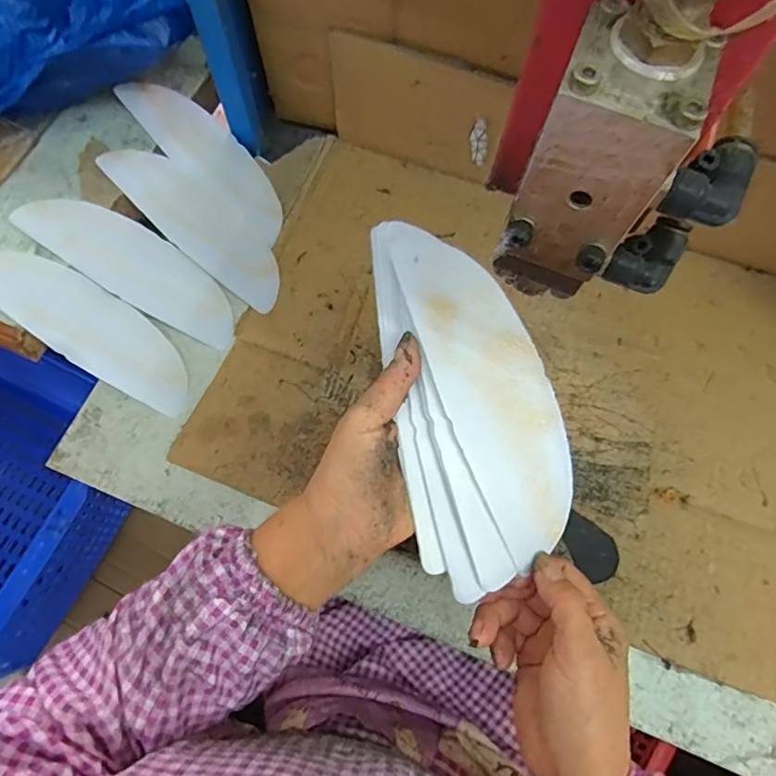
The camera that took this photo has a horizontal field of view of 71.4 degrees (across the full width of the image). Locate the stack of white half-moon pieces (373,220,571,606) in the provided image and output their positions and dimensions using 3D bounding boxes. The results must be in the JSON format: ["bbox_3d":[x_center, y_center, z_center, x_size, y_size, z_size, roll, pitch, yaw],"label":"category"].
[{"bbox_3d":[0.050,0.007,0.323,0.097,0.020,0.217,-14,91,-5],"label":"stack of white half-moon pieces"}]

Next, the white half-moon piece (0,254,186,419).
[{"bbox_3d":[-0.267,-0.055,0.486,0.203,0.011,0.069,35,67,-19],"label":"white half-moon piece"}]

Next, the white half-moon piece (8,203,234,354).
[{"bbox_3d":[-0.234,-0.114,0.507,0.204,0.009,0.065,35,80,-16],"label":"white half-moon piece"}]

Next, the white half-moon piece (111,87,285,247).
[{"bbox_3d":[-0.180,-0.238,0.554,0.204,0.010,0.066,40,64,-6],"label":"white half-moon piece"}]

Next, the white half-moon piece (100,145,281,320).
[{"bbox_3d":[-0.182,-0.162,0.529,0.202,0.011,0.066,43,75,-9],"label":"white half-moon piece"}]

